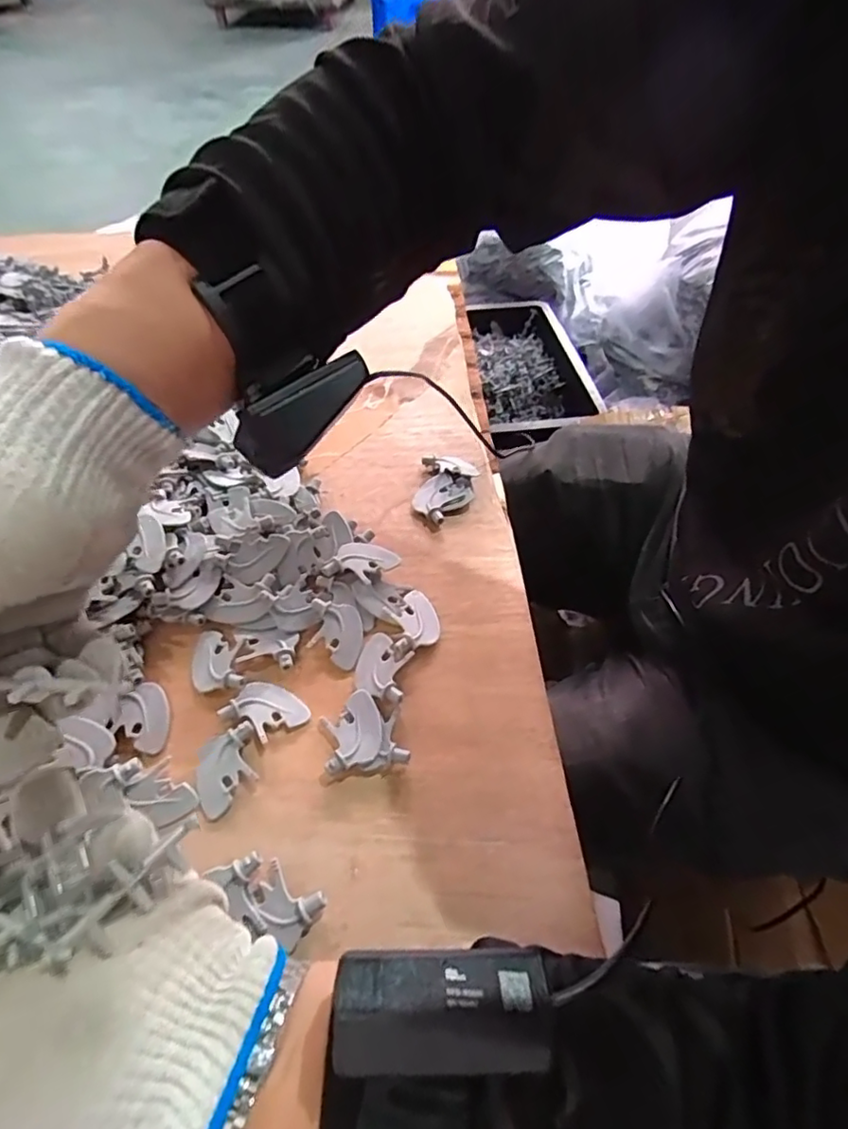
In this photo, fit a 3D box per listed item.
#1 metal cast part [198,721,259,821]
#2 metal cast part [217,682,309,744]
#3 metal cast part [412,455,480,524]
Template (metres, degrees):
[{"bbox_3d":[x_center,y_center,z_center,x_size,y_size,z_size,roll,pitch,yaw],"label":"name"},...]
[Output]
[{"bbox_3d":[-0.107,0.112,0.314,0.031,0.010,0.042,-13,54,-13],"label":"metal cast part"},{"bbox_3d":[-0.091,0.085,0.336,0.044,0.008,0.031,22,54,14],"label":"metal cast part"},{"bbox_3d":[0.016,-0.059,0.452,0.044,0.014,0.067,11,52,6],"label":"metal cast part"}]

